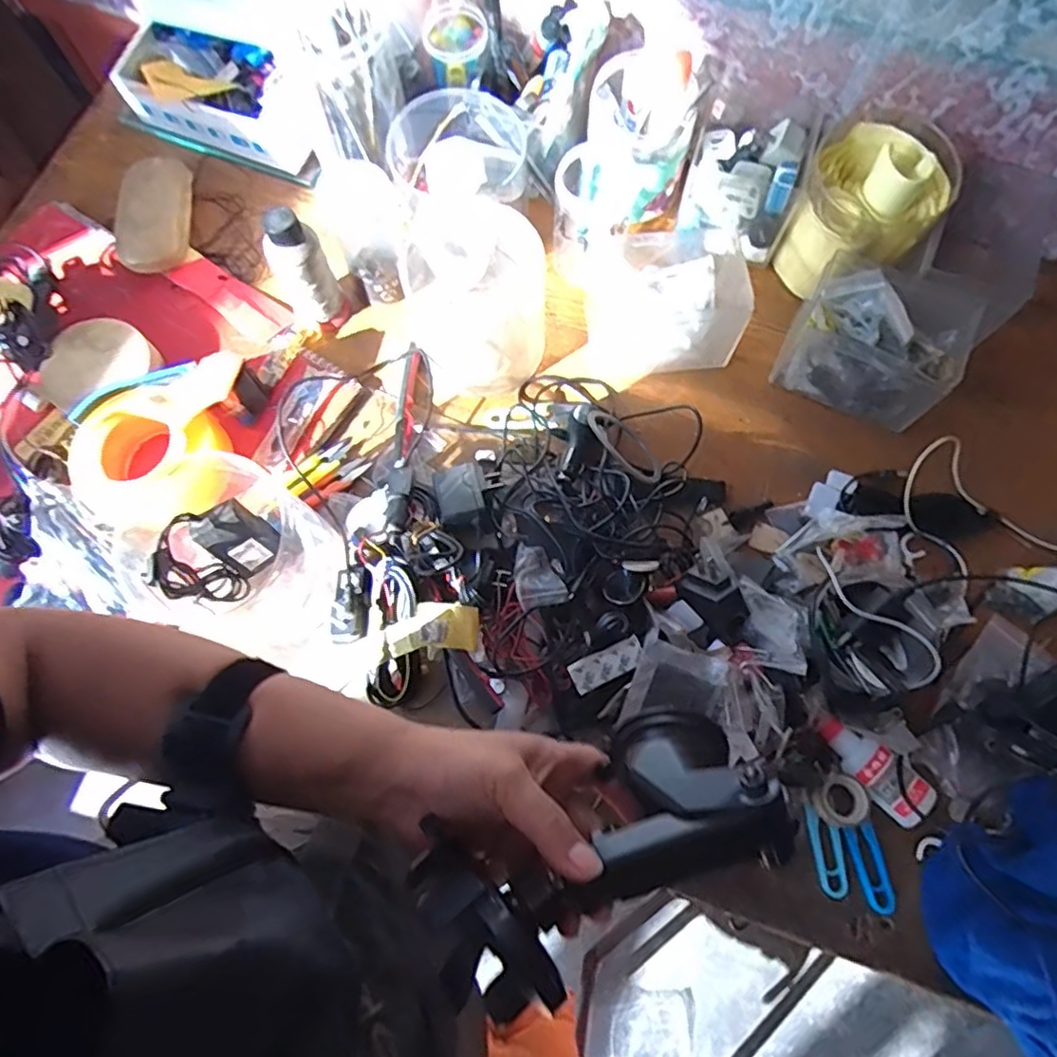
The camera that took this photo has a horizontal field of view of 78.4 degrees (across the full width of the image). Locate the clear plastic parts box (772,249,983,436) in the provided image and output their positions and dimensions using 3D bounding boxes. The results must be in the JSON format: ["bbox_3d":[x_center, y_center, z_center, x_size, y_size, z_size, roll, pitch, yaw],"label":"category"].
[{"bbox_3d":[0.322,-0.177,0.603,0.141,0.081,0.114,31,75,10],"label":"clear plastic parts box"}]

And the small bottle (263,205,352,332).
[{"bbox_3d":[-0.211,-0.244,0.611,0.050,0.110,0.040,-39,76,-11],"label":"small bottle"}]

